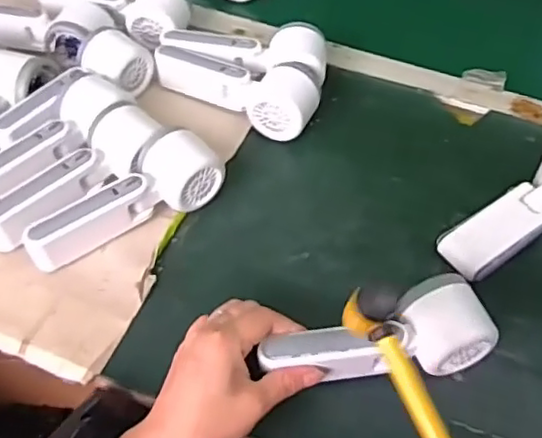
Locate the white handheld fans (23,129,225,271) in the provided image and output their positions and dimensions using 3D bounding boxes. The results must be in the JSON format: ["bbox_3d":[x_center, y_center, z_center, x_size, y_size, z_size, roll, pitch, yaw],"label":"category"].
[{"bbox_3d":[-0.117,-0.012,0.515,0.167,0.057,0.059,-33,61,-26],"label":"white handheld fans"}]

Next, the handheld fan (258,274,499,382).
[{"bbox_3d":[0.073,0.080,0.443,0.161,0.045,0.059,-7,54,-8],"label":"handheld fan"}]

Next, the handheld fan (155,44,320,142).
[{"bbox_3d":[-0.039,-0.130,0.617,0.170,0.050,0.052,26,55,16],"label":"handheld fan"}]

